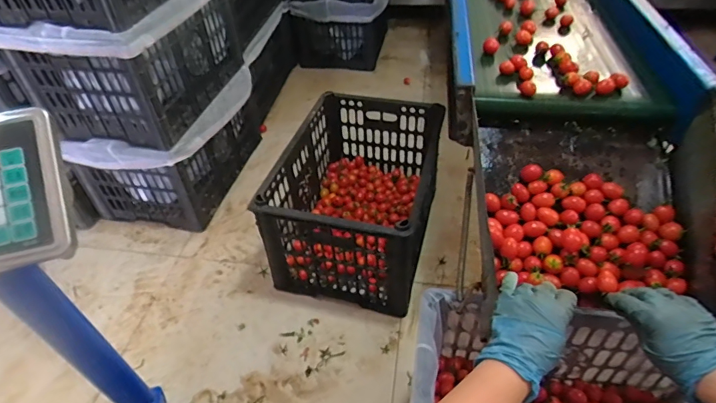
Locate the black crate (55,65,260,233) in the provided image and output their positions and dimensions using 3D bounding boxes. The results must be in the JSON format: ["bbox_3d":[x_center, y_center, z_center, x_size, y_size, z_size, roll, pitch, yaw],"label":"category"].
[{"bbox_3d":[-0.543,-0.183,1.299,0.346,0.274,0.479,5,44,8],"label":"black crate"}]

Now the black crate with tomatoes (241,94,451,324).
[{"bbox_3d":[0.006,-0.019,1.090,0.337,0.281,0.464,7,45,10],"label":"black crate with tomatoes"}]

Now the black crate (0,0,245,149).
[{"bbox_3d":[-0.547,-0.384,1.104,0.336,0.269,0.460,5,44,8],"label":"black crate"}]

